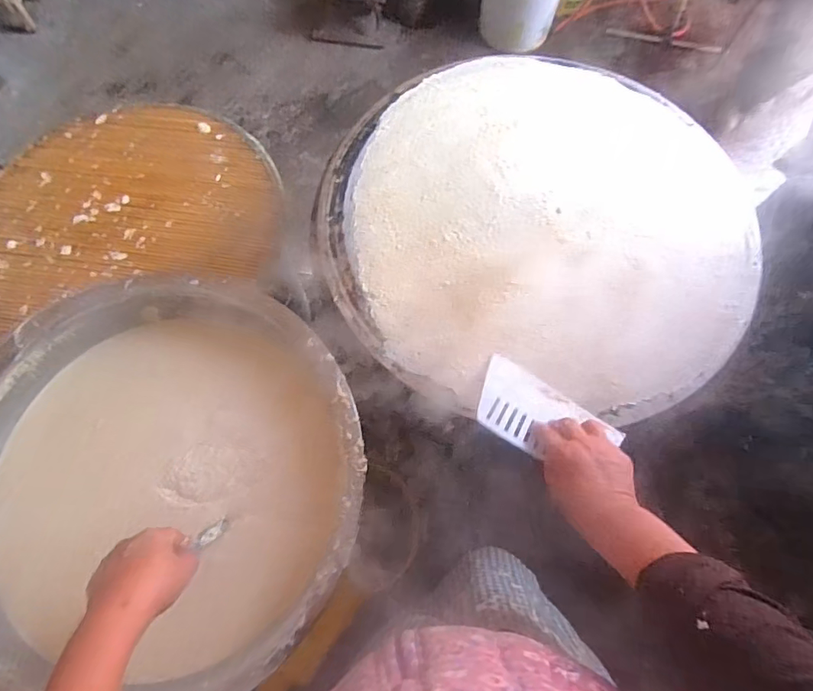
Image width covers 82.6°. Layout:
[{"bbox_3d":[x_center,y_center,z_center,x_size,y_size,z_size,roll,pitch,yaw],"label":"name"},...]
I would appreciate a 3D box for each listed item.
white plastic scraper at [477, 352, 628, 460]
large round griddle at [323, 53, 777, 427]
[{"bbox_3d":[0.164,0.090,0.549,0.176,0.007,0.112,33,47,11],"label":"white plastic scraper"},{"bbox_3d":[0.192,-0.192,0.676,0.598,0.029,0.613,0,71,0],"label":"large round griddle"}]

